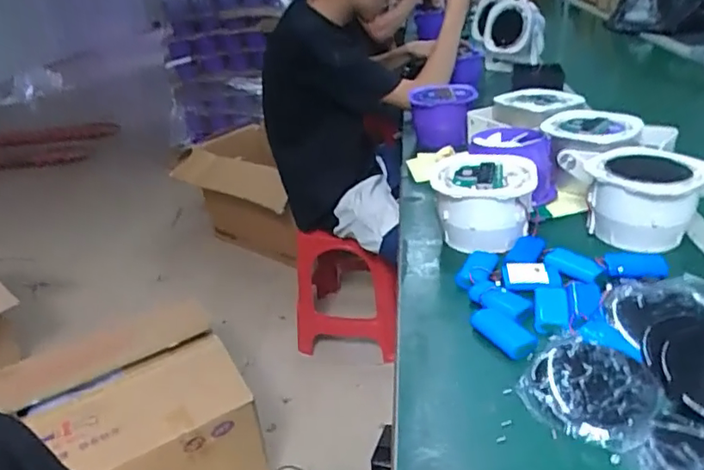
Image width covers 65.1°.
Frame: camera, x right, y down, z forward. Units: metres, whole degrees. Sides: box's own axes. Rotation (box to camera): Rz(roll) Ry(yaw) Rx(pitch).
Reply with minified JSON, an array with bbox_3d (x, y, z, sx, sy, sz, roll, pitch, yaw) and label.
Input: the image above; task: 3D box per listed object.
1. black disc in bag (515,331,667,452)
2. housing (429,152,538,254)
[{"bbox_3d":[0.219,0.140,0.506,0.112,0.022,0.105,-5,27,2],"label":"black disc in bag"},{"bbox_3d":[0.184,-0.049,0.779,0.136,0.089,0.142,4,28,19],"label":"housing"}]

